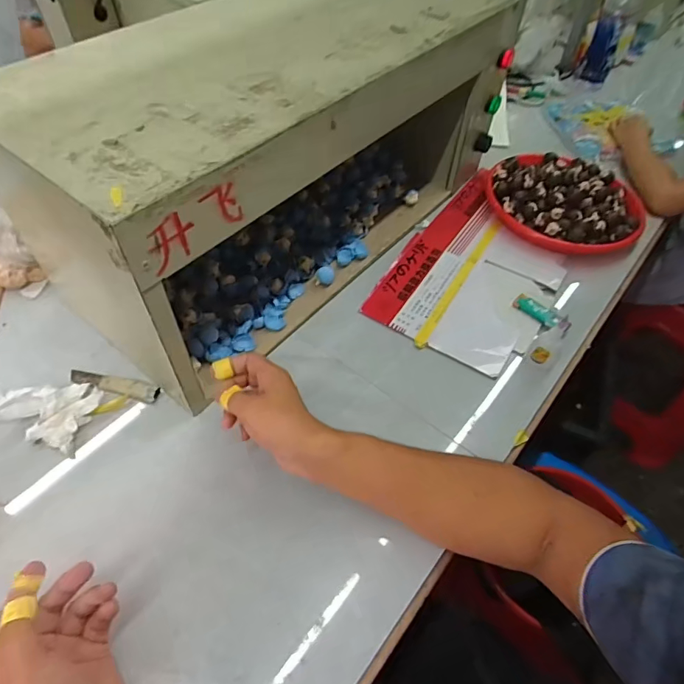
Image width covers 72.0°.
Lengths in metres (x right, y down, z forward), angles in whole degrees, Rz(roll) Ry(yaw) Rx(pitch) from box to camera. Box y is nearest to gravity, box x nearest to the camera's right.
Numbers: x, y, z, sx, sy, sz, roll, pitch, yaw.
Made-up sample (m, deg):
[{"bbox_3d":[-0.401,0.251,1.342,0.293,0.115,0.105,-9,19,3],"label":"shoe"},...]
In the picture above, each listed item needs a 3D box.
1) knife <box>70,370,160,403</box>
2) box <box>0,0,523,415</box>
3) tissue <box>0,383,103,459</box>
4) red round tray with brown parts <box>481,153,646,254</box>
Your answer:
[{"bbox_3d":[-0.281,0.053,0.577,0.116,0.012,0.024,13,58,4],"label":"knife"},{"bbox_3d":[-0.074,-0.258,0.642,0.286,0.284,0.626,34,59,21],"label":"box"},{"bbox_3d":[-0.335,0.075,0.539,0.098,0.034,0.078,16,54,9],"label":"tissue"},{"bbox_3d":[0.365,-0.235,0.777,0.226,0.058,0.242,1,53,-2],"label":"red round tray with brown parts"}]

